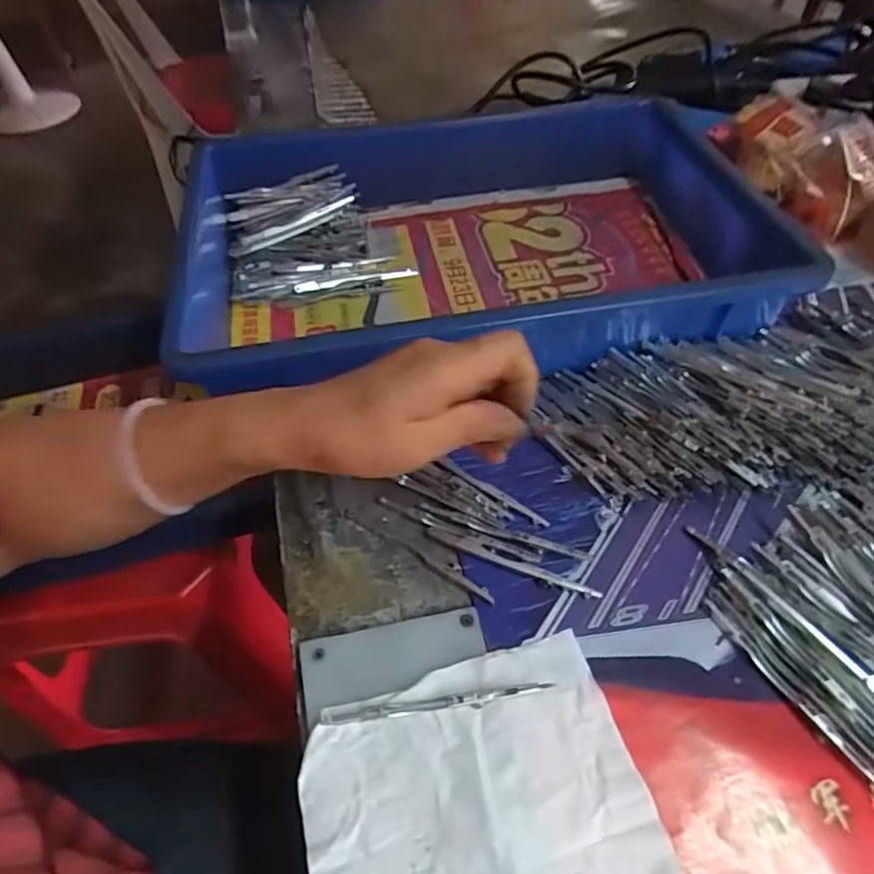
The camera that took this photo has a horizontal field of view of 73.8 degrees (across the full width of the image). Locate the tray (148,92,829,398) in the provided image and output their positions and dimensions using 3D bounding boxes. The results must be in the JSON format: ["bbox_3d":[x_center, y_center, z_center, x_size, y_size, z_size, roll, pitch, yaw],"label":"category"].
[{"bbox_3d":[0.015,-0.160,0.471,0.425,0.081,0.285,-6,52,-4],"label":"tray"}]

